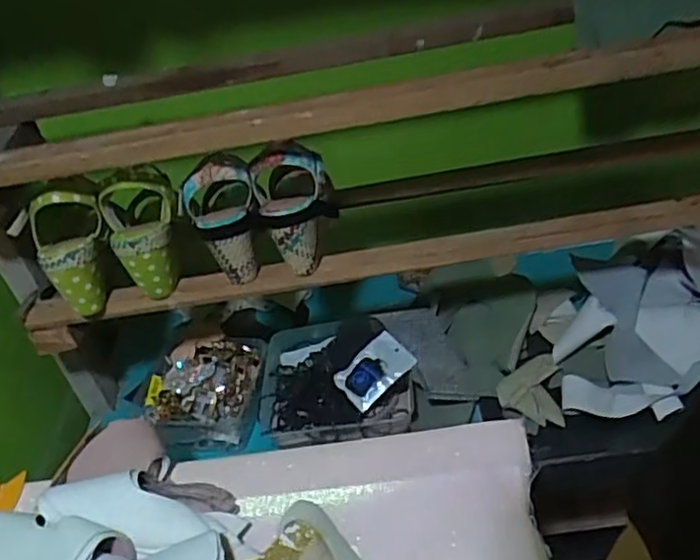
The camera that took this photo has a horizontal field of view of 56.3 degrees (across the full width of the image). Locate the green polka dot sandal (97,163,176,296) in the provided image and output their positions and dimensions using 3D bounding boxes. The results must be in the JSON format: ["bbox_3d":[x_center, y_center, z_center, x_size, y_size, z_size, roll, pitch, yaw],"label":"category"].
[{"bbox_3d":[-0.235,-0.051,0.736,0.082,0.151,0.071,-7,7,0],"label":"green polka dot sandal"}]

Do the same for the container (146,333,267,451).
[{"bbox_3d":[-0.201,0.156,0.921,0.157,0.070,0.152,-4,38,9],"label":"container"}]

